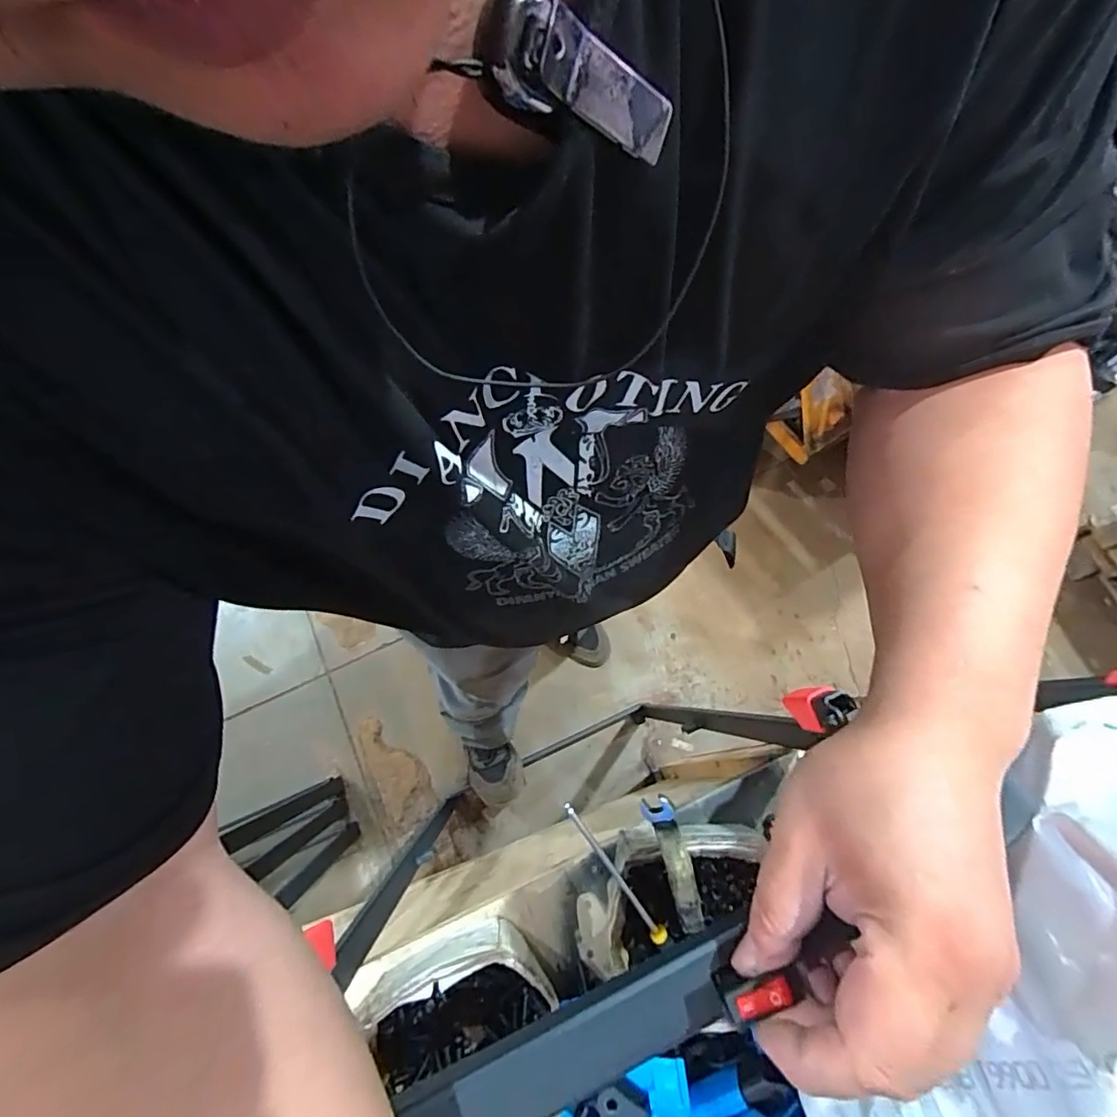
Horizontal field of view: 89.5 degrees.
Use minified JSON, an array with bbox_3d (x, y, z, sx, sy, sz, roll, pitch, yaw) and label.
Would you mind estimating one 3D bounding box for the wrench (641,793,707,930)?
[{"bbox_3d":[0.100,0.262,0.479,0.023,0.018,0.146,-20,109,-7],"label":"wrench"}]

